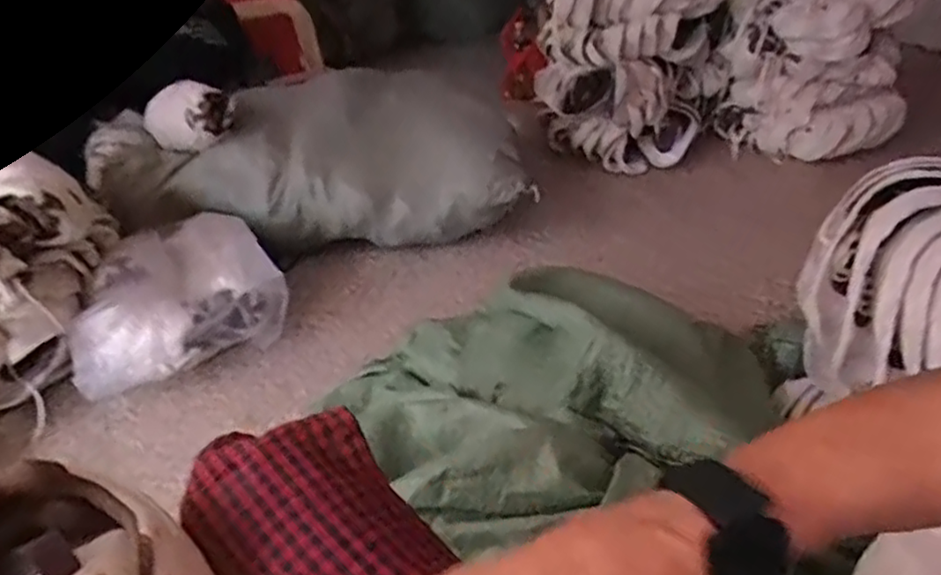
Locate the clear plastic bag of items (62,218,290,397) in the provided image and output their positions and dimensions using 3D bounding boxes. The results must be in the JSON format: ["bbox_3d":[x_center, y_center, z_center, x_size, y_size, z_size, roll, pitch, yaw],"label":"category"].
[{"bbox_3d":[-0.552,0.028,1.232,0.356,0.178,0.316,-25,38,-28],"label":"clear plastic bag of items"}]

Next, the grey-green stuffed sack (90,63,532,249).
[{"bbox_3d":[-0.342,-0.292,1.491,0.936,0.280,0.395,3,34,12],"label":"grey-green stuffed sack"}]

